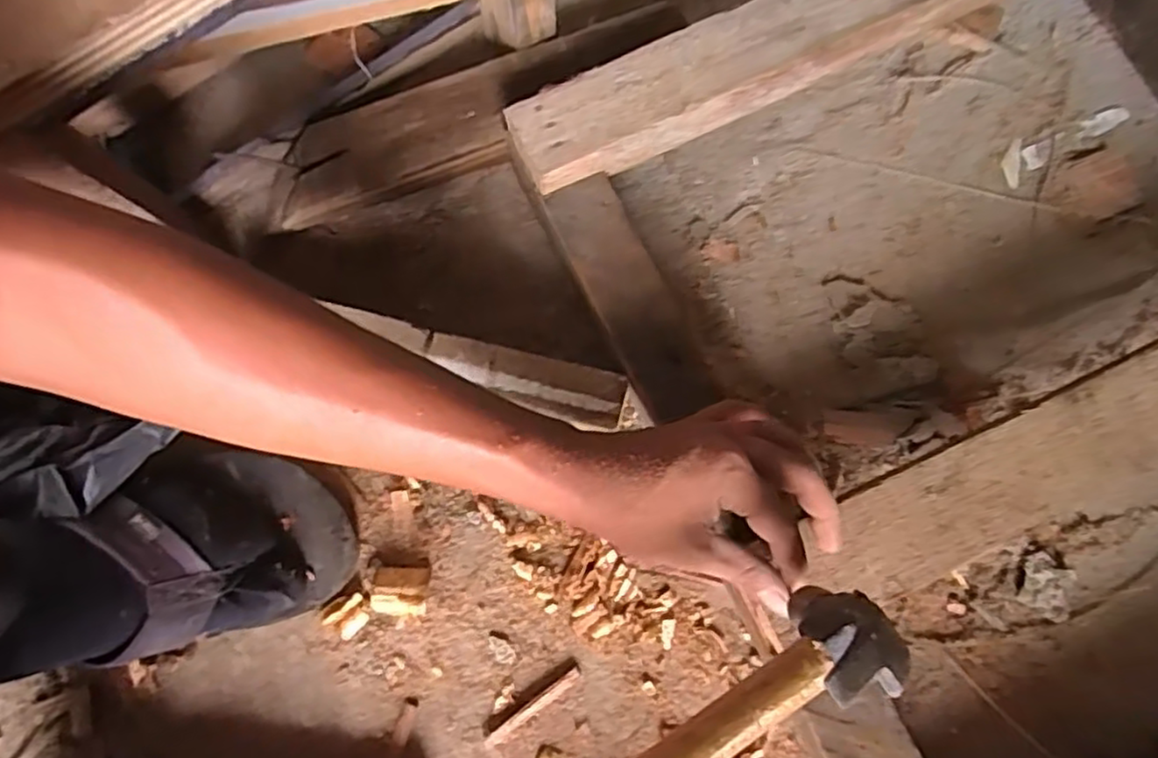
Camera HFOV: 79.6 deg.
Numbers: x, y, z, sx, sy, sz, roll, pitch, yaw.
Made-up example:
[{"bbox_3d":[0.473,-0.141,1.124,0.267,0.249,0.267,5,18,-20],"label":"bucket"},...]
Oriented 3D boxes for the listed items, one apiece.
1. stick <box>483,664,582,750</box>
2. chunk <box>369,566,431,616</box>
[{"bbox_3d":[-0.029,0.205,0.435,0.073,0.006,0.008,-37,79,-7],"label":"stick"},{"bbox_3d":[-0.114,0.137,0.447,0.036,0.016,0.029,-2,77,1],"label":"chunk"}]

